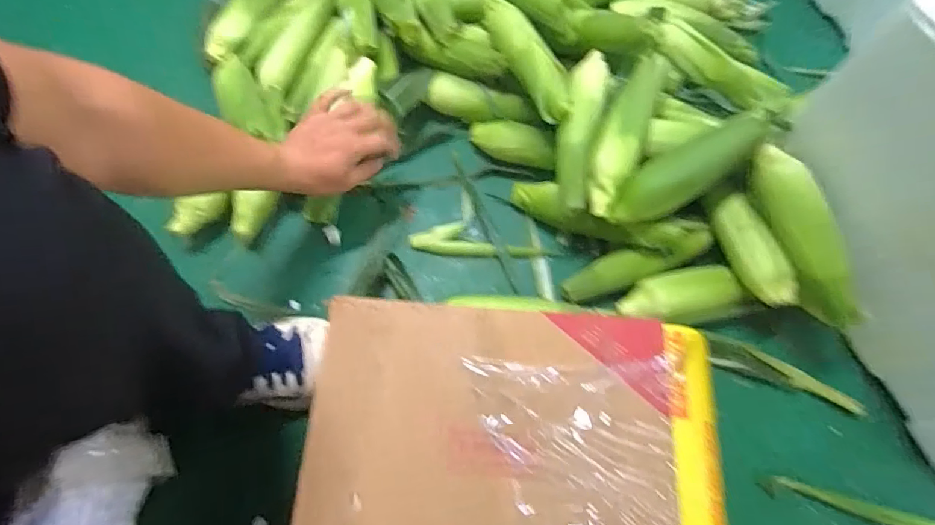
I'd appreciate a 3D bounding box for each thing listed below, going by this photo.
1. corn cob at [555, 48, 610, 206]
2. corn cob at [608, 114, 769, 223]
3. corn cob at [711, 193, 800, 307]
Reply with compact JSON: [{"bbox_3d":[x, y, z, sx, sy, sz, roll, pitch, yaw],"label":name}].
[{"bbox_3d":[0.143,-0.174,0.601,0.048,0.042,0.222,12,71,5],"label":"corn cob"},{"bbox_3d":[0.250,-0.103,0.544,0.189,0.047,0.062,-32,72,10],"label":"corn cob"},{"bbox_3d":[0.345,-0.013,0.563,0.038,0.041,0.138,-21,71,-7],"label":"corn cob"}]

